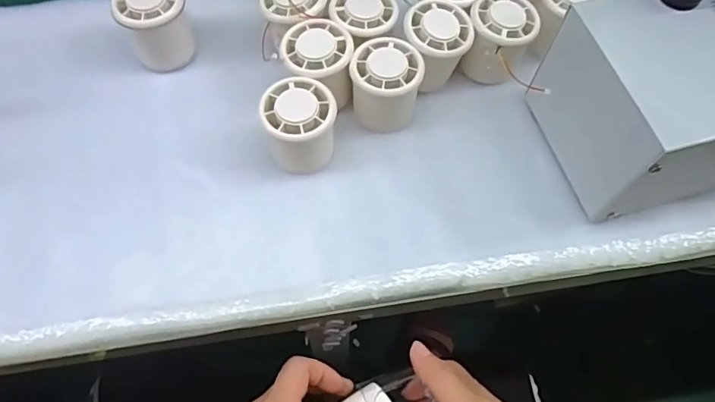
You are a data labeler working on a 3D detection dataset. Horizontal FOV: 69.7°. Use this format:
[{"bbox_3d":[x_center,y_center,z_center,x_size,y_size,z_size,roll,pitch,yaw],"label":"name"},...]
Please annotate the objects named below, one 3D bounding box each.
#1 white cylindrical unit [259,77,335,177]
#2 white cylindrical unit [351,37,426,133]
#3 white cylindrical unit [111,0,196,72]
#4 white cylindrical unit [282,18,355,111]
[{"bbox_3d":[-0.043,-0.052,0.392,0.054,0.057,0.064,-3,63,-3],"label":"white cylindrical unit"},{"bbox_3d":[0.022,-0.091,0.416,0.052,0.059,0.052,1,63,-1],"label":"white cylindrical unit"},{"bbox_3d":[-0.168,-0.150,0.437,0.052,0.061,0.050,1,63,-1],"label":"white cylindrical unit"},{"bbox_3d":[-0.029,-0.107,0.416,0.058,0.052,0.053,1,63,-1],"label":"white cylindrical unit"}]

